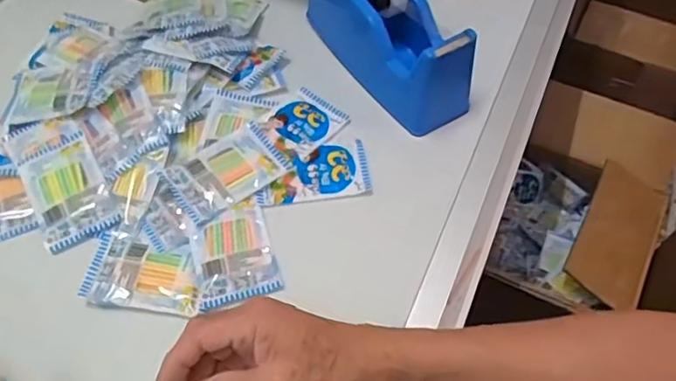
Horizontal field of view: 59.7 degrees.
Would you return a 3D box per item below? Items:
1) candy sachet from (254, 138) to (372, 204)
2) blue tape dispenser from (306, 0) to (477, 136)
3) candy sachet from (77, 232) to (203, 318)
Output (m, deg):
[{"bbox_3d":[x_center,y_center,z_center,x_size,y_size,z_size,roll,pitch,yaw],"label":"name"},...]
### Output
[{"bbox_3d":[-0.023,-0.016,0.530,0.099,0.009,0.059,-8,57,-5],"label":"candy sachet"},{"bbox_3d":[0.047,-0.152,0.572,0.068,0.104,0.193,-26,60,-16],"label":"blue tape dispenser"},{"bbox_3d":[-0.153,0.066,0.473,0.093,0.010,0.062,7,57,4],"label":"candy sachet"}]

